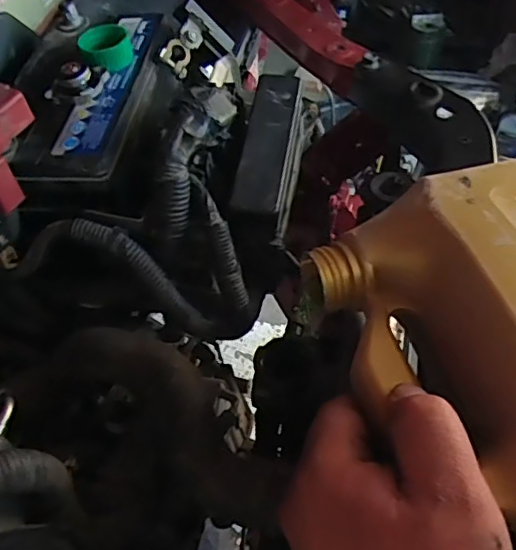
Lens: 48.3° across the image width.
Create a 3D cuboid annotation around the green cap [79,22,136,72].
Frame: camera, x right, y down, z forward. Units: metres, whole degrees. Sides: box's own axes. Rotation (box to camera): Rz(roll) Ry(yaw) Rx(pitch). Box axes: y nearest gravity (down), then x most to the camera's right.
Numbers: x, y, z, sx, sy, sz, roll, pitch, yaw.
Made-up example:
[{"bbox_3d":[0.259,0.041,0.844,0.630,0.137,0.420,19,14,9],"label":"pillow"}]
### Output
[{"bbox_3d":[-0.135,-0.203,0.514,0.044,0.025,0.038,-17,51,-10],"label":"green cap"}]

